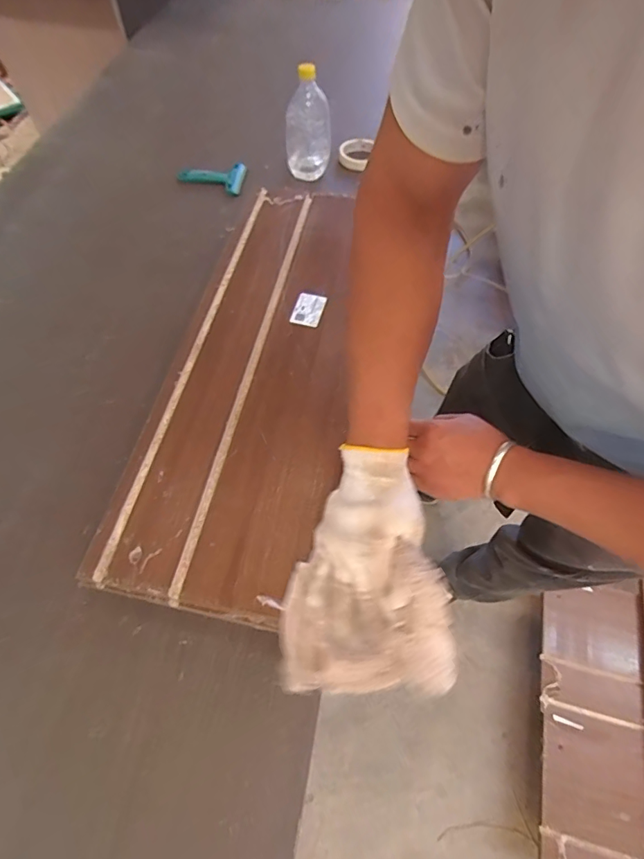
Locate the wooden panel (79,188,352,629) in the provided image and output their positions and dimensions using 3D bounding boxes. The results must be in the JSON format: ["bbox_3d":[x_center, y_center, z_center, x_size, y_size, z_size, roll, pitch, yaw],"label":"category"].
[{"bbox_3d":[-0.072,-0.104,0.626,0.232,0.017,0.669,11,61,6],"label":"wooden panel"}]

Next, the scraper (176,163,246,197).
[{"bbox_3d":[-0.234,-0.546,0.975,0.131,0.023,0.099,5,60,2],"label":"scraper"}]

